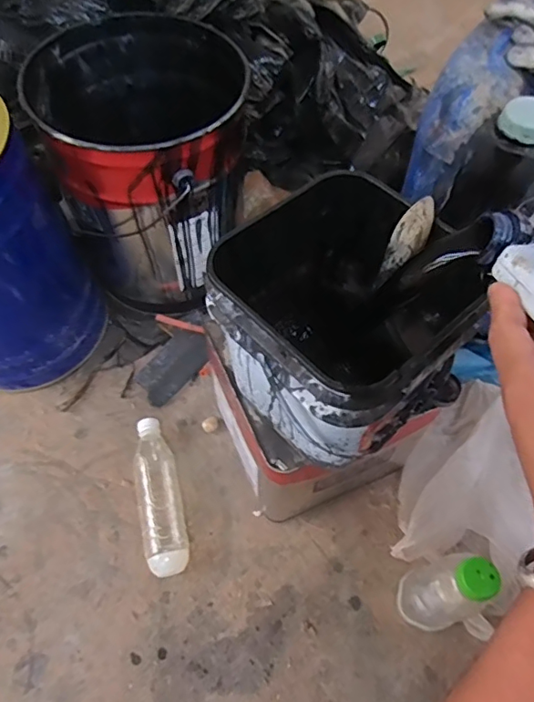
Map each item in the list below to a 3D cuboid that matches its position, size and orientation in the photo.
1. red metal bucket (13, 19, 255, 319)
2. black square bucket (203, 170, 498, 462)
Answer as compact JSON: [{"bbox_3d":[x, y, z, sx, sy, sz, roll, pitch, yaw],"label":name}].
[{"bbox_3d":[-0.174,-0.282,0.818,0.273,0.320,0.290,0,59,-1],"label":"red metal bucket"},{"bbox_3d":[0.066,-0.031,0.536,0.212,0.189,0.236,-39,67,-21],"label":"black square bucket"}]

